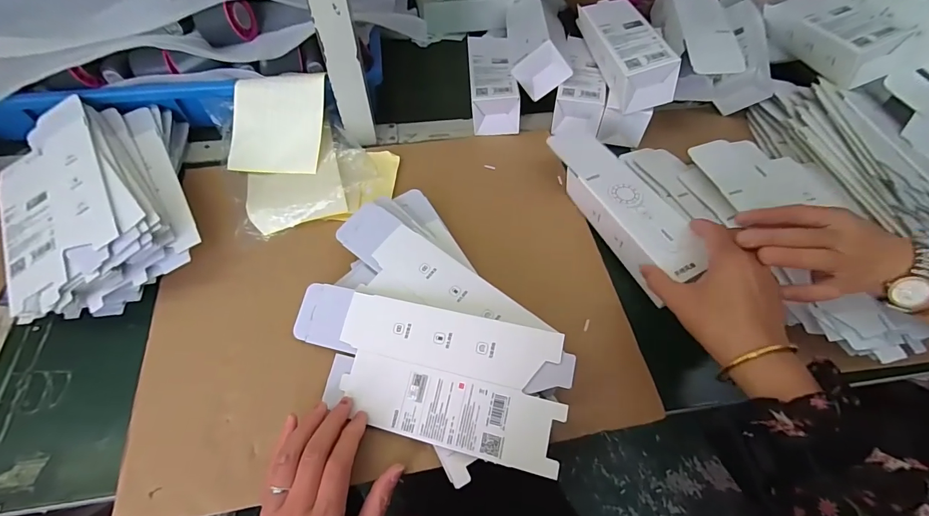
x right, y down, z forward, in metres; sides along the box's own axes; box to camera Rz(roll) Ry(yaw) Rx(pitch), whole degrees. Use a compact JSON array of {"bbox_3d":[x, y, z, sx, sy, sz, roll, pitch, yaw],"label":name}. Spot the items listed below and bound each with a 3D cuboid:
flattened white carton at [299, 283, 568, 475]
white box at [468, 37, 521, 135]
[{"bbox_3d":[-0.046,0.105,0.385,0.270,0.006,0.118,10,75,15],"label":"flattened white carton"},{"bbox_3d":[0.040,-0.268,0.605,0.067,0.056,0.177,-3,60,-3],"label":"white box"}]

